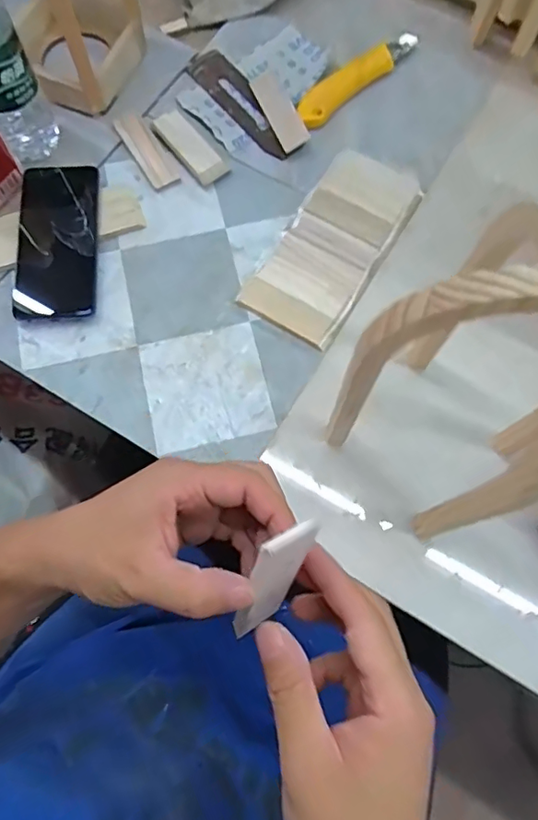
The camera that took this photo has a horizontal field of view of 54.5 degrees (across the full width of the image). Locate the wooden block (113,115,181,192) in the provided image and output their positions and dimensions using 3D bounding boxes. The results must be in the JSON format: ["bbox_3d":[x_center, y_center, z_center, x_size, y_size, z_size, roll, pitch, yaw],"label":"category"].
[{"bbox_3d":[-0.128,-0.270,0.543,0.030,0.010,0.102,-32,75,-8],"label":"wooden block"}]

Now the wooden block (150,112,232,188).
[{"bbox_3d":[-0.083,-0.271,0.540,0.032,0.011,0.096,-38,76,-10],"label":"wooden block"}]

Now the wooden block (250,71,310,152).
[{"bbox_3d":[0.011,-0.321,0.558,0.029,0.010,0.113,-21,74,-5],"label":"wooden block"}]

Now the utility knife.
[{"bbox_3d":[0.094,-0.362,0.567,0.168,0.010,0.037,-42,77,-11],"label":"utility knife"}]

